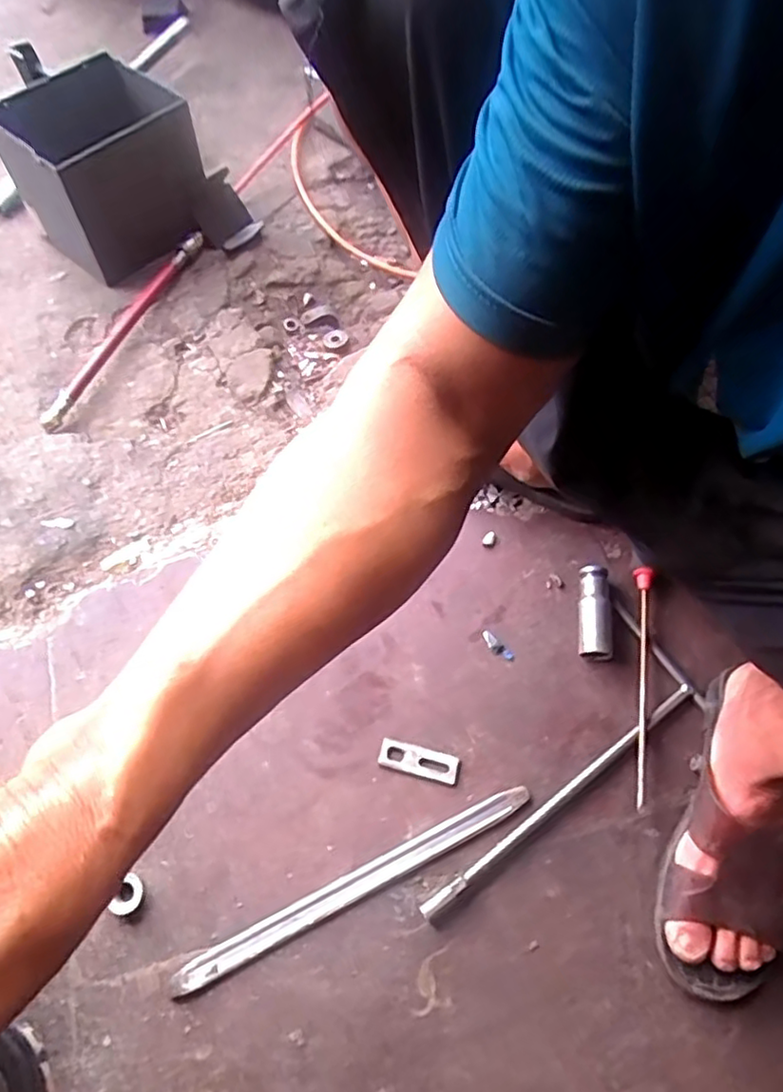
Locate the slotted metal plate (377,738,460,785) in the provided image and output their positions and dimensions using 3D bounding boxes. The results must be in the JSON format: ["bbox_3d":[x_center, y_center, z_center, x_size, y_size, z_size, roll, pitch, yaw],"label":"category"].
[{"bbox_3d":[0.022,0.171,0.517,0.064,0.004,0.021,14,67,4],"label":"slotted metal plate"}]

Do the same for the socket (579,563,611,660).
[{"bbox_3d":[0.173,0.057,0.558,0.026,0.023,0.077,4,67,0],"label":"socket"}]

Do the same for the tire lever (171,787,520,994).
[{"bbox_3d":[-0.024,0.251,0.484,0.281,0.005,0.020,-24,70,-12],"label":"tire lever"}]

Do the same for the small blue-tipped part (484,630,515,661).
[{"bbox_3d":[0.090,0.086,0.556,0.033,0.004,0.012,40,71,14],"label":"small blue-tipped part"}]

